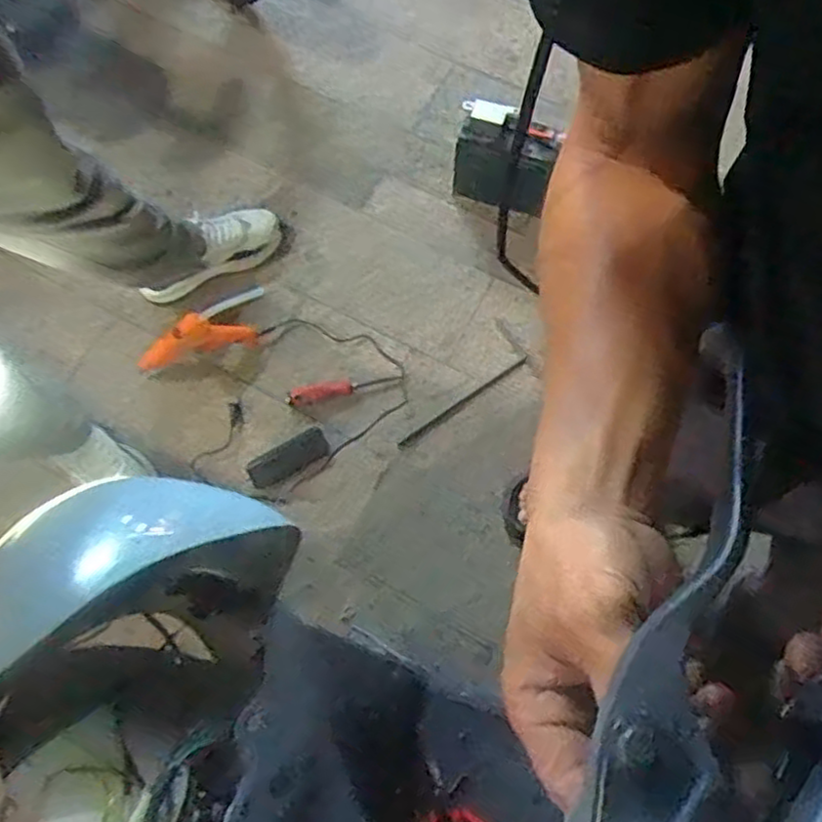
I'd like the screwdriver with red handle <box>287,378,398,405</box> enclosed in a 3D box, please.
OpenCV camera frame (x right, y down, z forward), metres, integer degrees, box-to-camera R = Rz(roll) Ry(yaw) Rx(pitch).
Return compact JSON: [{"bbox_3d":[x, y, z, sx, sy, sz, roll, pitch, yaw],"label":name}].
[{"bbox_3d":[-0.118,-0.040,1.250,0.193,0.019,0.034,-12,74,-3],"label":"screwdriver with red handle"}]

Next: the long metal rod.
[{"bbox_3d":[0.092,-0.013,1.260,0.270,0.015,0.016,-34,78,-9],"label":"long metal rod"}]

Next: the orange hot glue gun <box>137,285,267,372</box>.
[{"bbox_3d":[-0.336,-0.134,1.187,0.228,0.067,0.073,-29,76,-22],"label":"orange hot glue gun"}]

